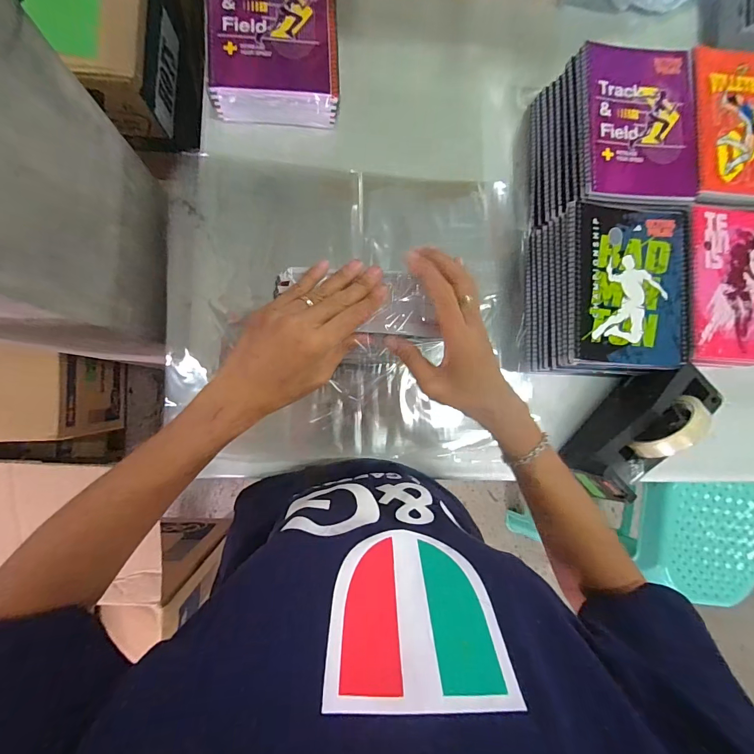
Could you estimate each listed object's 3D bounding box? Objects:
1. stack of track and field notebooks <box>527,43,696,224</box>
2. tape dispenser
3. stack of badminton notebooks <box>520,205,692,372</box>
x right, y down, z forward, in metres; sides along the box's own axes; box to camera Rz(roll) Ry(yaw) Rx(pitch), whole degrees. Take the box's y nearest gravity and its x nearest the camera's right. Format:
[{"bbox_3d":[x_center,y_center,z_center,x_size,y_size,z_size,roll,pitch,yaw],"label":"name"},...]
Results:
[{"bbox_3d":[0.325,-0.326,0.545,0.181,0.102,0.202,-1,87,-8],"label":"stack of track and field notebooks"},{"bbox_3d":[0.352,0.060,0.516,0.091,0.099,0.190,45,82,-3],"label":"tape dispenser"},{"bbox_3d":[0.311,-0.111,0.525,0.173,0.093,0.206,3,87,-8],"label":"stack of badminton notebooks"}]

